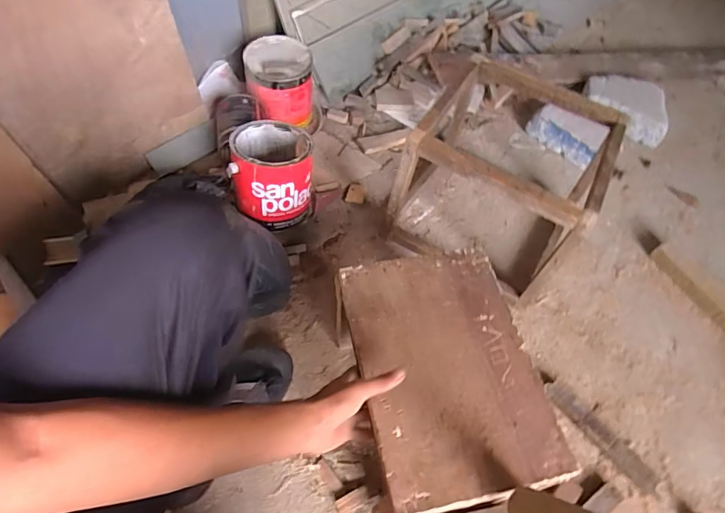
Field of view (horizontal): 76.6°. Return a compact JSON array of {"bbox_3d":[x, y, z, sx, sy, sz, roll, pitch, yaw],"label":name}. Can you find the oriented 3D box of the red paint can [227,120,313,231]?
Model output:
[{"bbox_3d":[-0.172,-0.163,0.892,0.148,0.141,0.170,-3,56,-8],"label":"red paint can"}]

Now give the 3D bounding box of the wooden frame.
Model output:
[{"bbox_3d":[0.272,-0.160,0.903,0.320,0.267,0.360,27,58,13],"label":"wooden frame"}]

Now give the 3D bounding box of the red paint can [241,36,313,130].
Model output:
[{"bbox_3d":[-0.195,-0.400,1.080,0.145,0.160,0.142,3,55,-4],"label":"red paint can"}]

